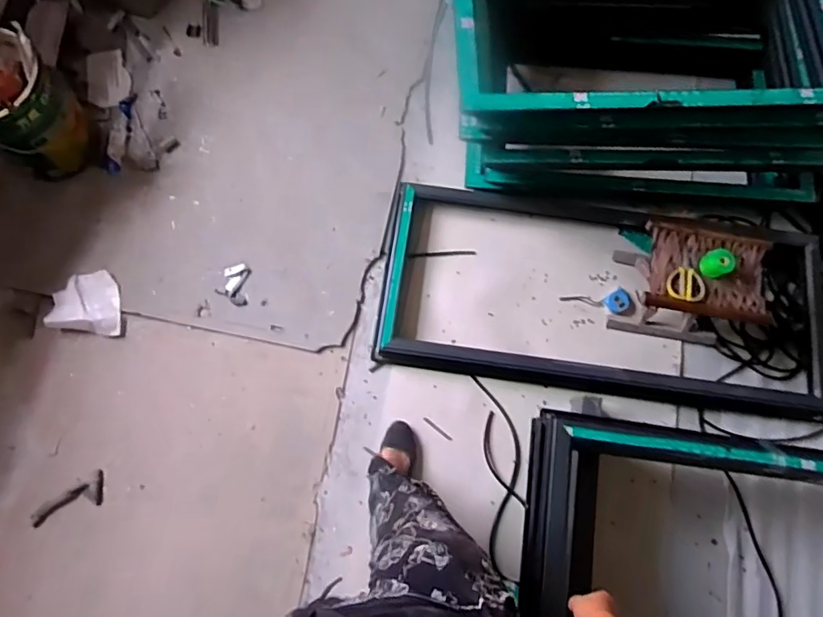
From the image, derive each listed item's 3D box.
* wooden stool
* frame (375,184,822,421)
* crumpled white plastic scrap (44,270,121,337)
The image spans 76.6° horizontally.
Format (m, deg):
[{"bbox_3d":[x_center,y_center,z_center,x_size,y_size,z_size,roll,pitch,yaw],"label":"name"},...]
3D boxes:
[{"bbox_3d":[0.760,-0.068,1.485,0.372,0.273,0.264,9,77,4],"label":"wooden stool"},{"bbox_3d":[0.610,-0.039,1.577,1.381,0.082,0.582,8,76,0],"label":"frame"},{"bbox_3d":[-0.968,-0.021,1.549,0.215,0.034,0.207,-1,76,-2],"label":"crumpled white plastic scrap"}]

